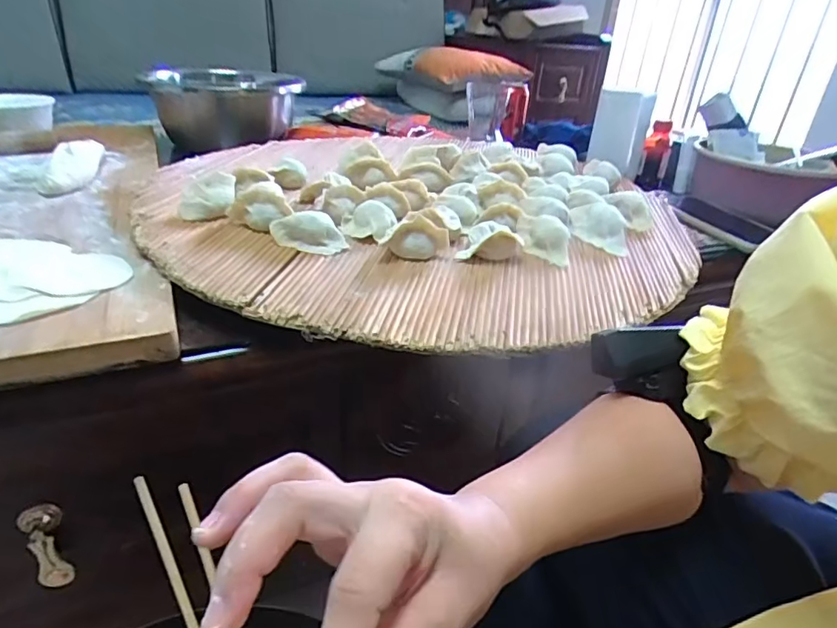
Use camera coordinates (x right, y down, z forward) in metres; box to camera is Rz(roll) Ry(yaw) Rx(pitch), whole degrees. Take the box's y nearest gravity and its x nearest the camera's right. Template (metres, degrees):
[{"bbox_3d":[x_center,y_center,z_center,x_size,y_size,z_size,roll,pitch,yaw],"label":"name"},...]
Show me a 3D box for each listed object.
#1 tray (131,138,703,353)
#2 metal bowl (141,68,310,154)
[{"bbox_3d":[0.009,-0.139,0.628,0.586,0.072,0.555,3,29,-2],"label":"tray"},{"bbox_3d":[-0.332,-0.351,0.934,0.236,0.120,0.246,3,29,-2],"label":"metal bowl"}]

